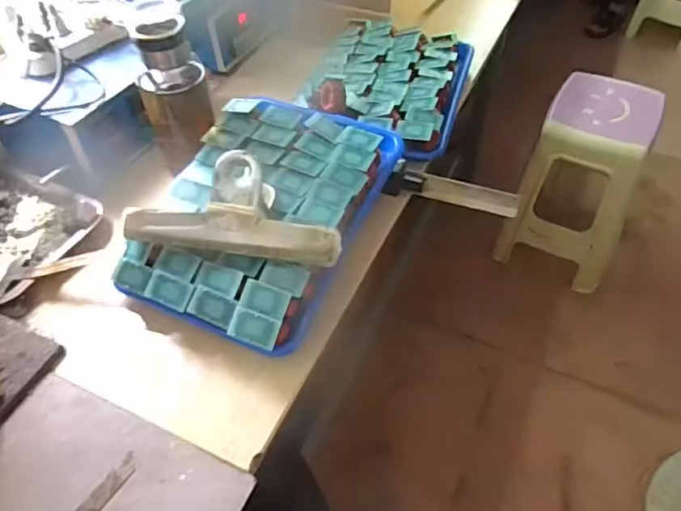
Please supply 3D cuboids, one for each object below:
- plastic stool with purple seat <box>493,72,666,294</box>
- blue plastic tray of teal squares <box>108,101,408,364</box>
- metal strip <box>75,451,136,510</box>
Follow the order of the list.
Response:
[{"bbox_3d":[0.635,-0.197,1.390,0.274,0.444,0.357,23,54,20],"label":"plastic stool with purple seat"},{"bbox_3d":[-0.091,-0.054,0.618,0.243,0.077,0.318,17,52,15],"label":"blue plastic tray of teal squares"},{"bbox_3d":[-0.218,0.220,0.467,0.017,0.004,0.096,26,55,22],"label":"metal strip"}]

